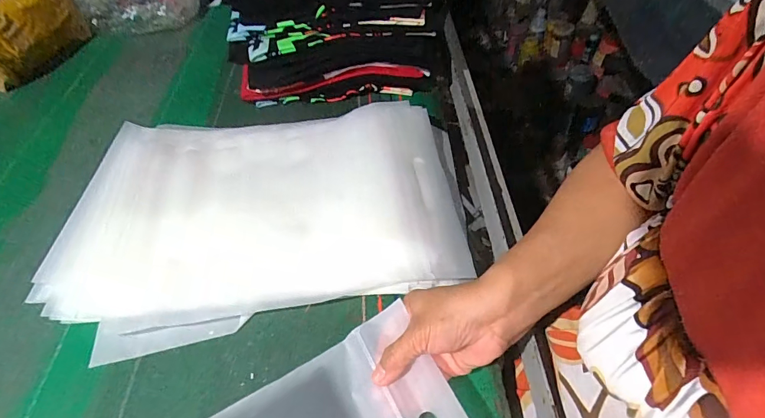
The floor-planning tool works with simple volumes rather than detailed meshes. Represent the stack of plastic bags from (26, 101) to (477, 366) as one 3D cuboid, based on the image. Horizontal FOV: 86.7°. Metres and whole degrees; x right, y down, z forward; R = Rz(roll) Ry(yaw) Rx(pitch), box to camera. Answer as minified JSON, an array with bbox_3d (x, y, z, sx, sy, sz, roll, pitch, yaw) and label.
[{"bbox_3d":[-0.133,-0.014,0.476,0.433,0.041,0.294,-9,52,-5],"label":"stack of plastic bags"}]

